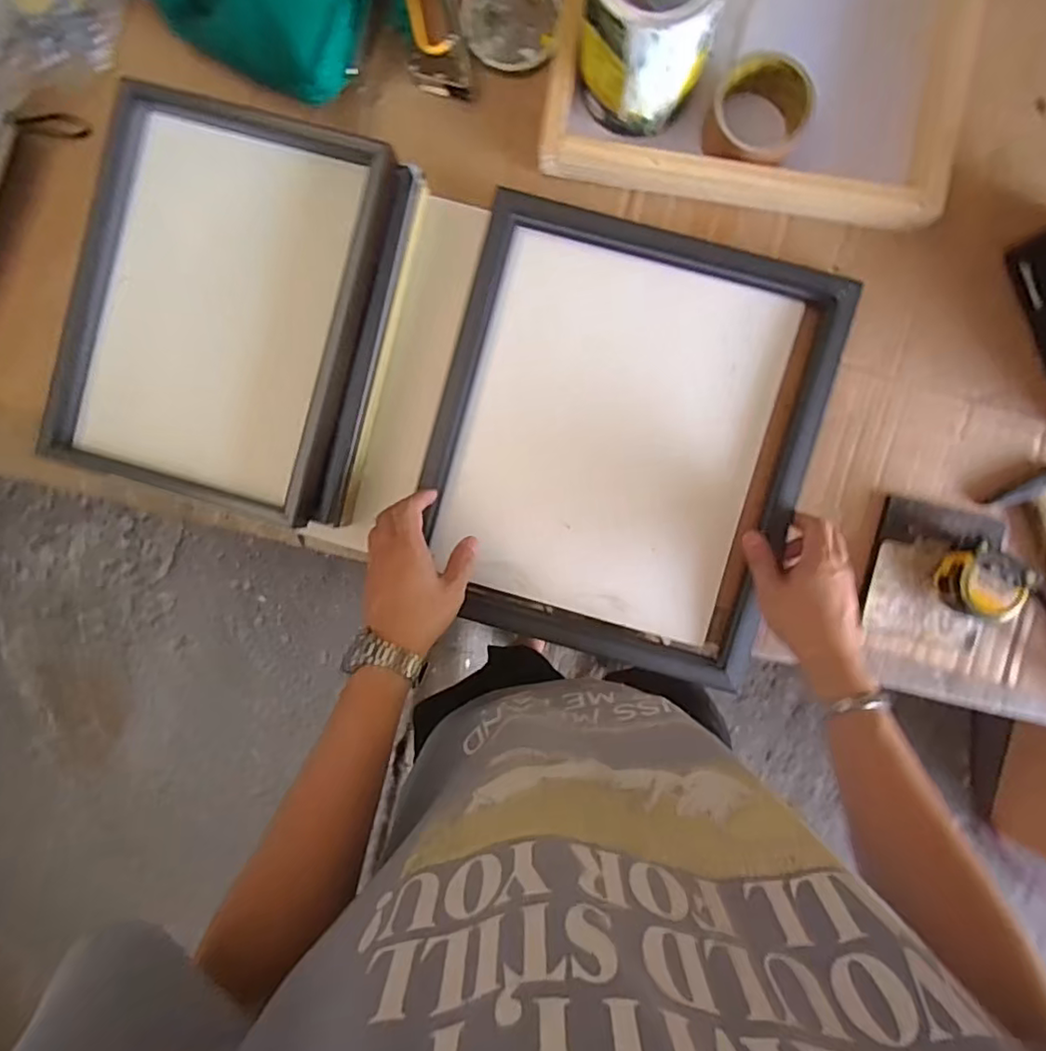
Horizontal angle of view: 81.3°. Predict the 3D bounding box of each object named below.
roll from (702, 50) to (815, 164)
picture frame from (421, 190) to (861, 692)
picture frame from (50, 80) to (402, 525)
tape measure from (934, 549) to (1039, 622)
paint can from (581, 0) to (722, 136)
[{"bbox_3d":[0.211,-0.369,0.544,0.082,0.046,0.076,0,93,2],"label":"roll"},{"bbox_3d":[0.093,-0.081,0.577,0.335,0.024,0.397,15,93,1],"label":"picture frame"},{"bbox_3d":[-0.259,-0.191,0.535,0.257,0.048,0.335,15,93,3],"label":"picture frame"},{"bbox_3d":[0.418,0.053,0.557,0.067,0.049,0.067,0,93,2],"label":"tape measure"},{"bbox_3d":[0.103,-0.416,0.506,0.107,0.127,0.112,0,93,2],"label":"paint can"}]

